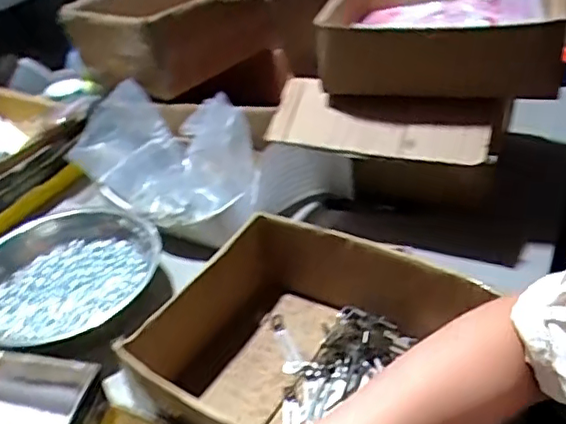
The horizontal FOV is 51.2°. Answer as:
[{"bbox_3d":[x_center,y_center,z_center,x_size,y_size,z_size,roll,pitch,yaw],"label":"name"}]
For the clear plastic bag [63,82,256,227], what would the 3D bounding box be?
[{"bbox_3d":[-0.179,-0.081,0.892,0.294,0.174,0.145,18,44,29],"label":"clear plastic bag"}]

